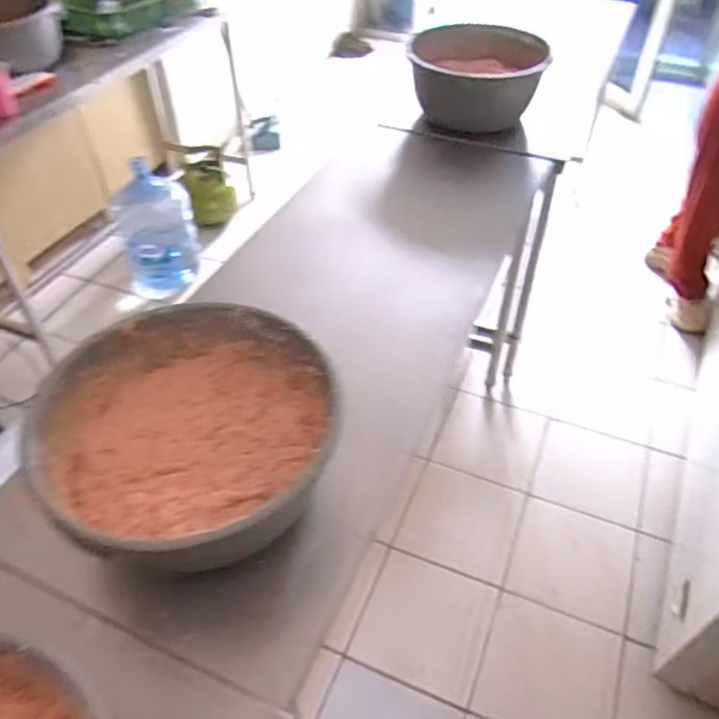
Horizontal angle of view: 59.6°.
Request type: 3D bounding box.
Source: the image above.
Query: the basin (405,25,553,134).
[{"bbox_3d":[0.292,-0.727,1.585,0.341,0.152,0.363,6,46,6],"label":"basin"}]

